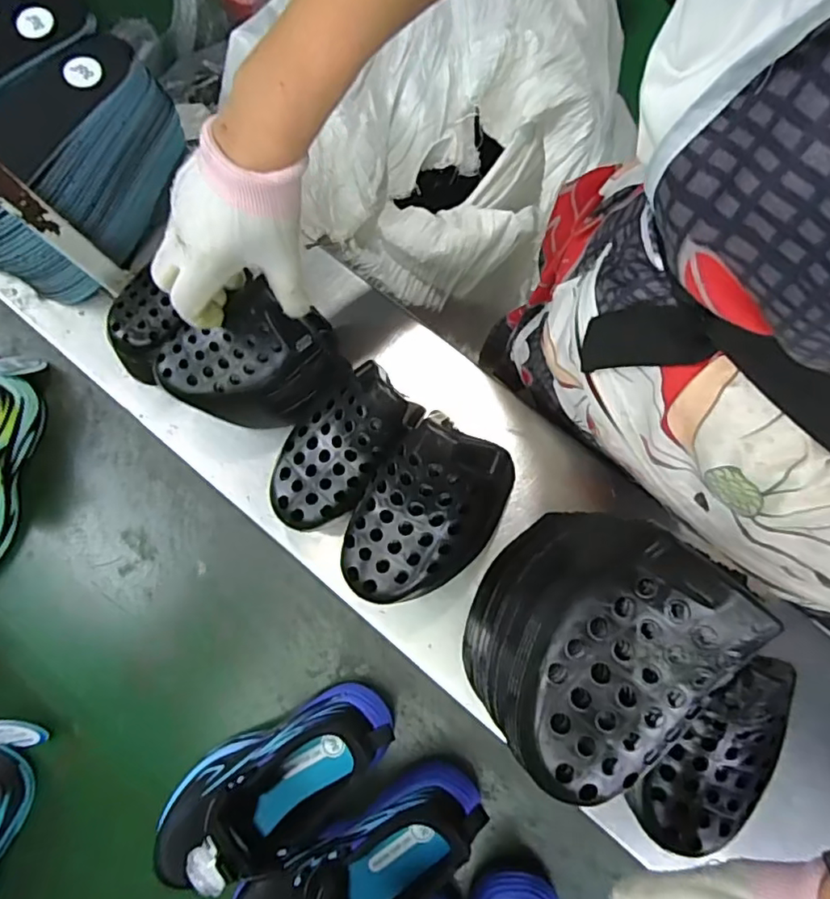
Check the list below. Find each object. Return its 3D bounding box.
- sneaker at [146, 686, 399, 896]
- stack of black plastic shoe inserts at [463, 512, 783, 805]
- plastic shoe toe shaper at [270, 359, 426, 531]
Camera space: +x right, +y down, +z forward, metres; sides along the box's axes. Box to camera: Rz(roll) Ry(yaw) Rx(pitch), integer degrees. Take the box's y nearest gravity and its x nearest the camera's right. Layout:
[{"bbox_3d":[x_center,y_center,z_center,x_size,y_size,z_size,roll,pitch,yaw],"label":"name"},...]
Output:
[{"bbox_3d":[-0.112,0.249,0.414,0.206,0.124,0.081,-34,77,-9],"label":"sneaker"},{"bbox_3d":[0.094,0.114,0.356,0.106,0.197,0.139,44,79,11],"label":"stack of black plastic shoe inserts"},{"bbox_3d":[-0.060,-0.003,0.413,0.122,0.055,0.073,-42,79,-11],"label":"plastic shoe toe shaper"}]

